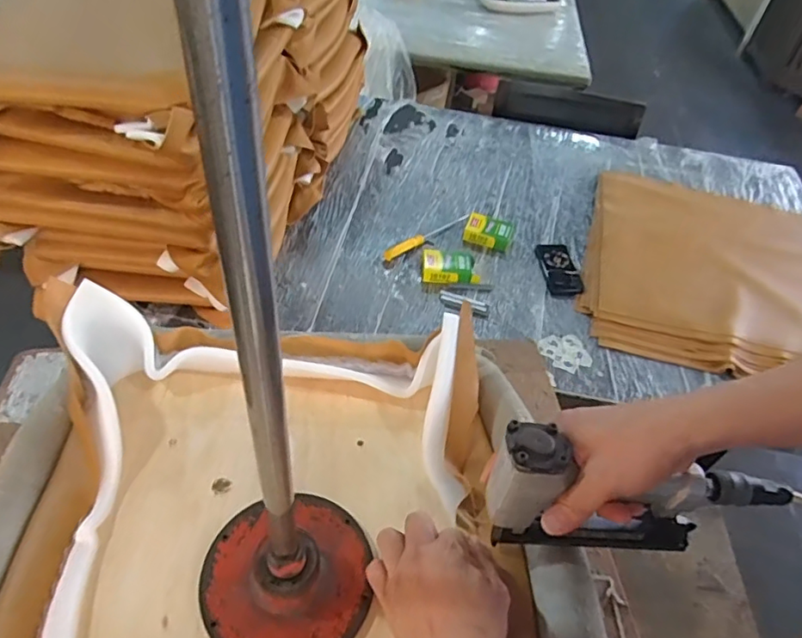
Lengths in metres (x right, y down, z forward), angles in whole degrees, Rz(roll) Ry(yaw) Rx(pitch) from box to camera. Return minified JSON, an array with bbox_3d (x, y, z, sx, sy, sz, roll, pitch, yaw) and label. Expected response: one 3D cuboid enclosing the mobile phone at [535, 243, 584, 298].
[{"bbox_3d":[0.379,-0.121,1.342,0.084,0.016,0.186,2,47,-6],"label":"mobile phone"}]

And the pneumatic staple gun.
[{"bbox_3d":[0.186,0.162,0.475,0.249,0.121,0.047,14,42,-11],"label":"pneumatic staple gun"}]

